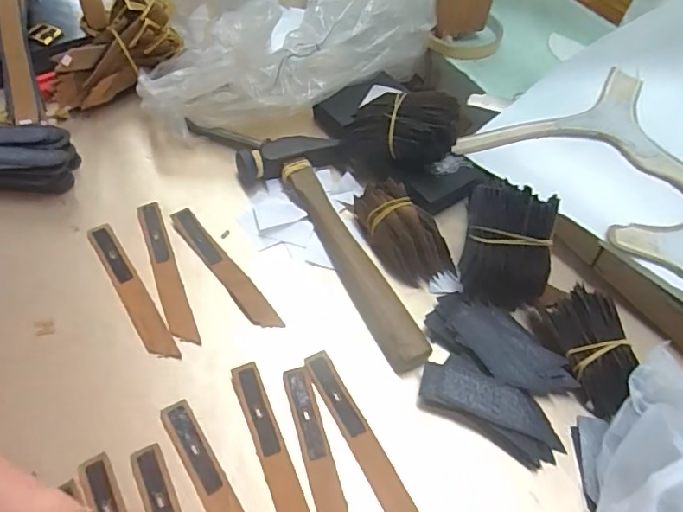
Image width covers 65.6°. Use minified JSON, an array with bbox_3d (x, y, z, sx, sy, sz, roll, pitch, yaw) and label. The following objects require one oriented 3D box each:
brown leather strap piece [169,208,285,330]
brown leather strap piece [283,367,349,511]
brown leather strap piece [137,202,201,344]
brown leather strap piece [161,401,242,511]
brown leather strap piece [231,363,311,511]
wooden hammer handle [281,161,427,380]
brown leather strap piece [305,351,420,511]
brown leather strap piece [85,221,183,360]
[{"bbox_3d":[-0.085,0.008,0.377,0.017,0.008,0.122,-33,61,-24],"label":"brown leather strap piece"},{"bbox_3d":[-0.011,0.121,0.299,0.017,0.004,0.124,-12,55,-12],"label":"brown leather strap piece"},{"bbox_3d":[-0.125,0.010,0.375,0.016,0.005,0.125,-17,57,-18],"label":"brown leather strap piece"},{"bbox_3d":[-0.066,0.133,0.287,0.016,0.004,0.125,-27,59,-21],"label":"brown leather strap piece"},{"bbox_3d":[-0.037,0.118,0.300,0.017,0.005,0.124,-18,57,-16],"label":"brown leather strap piece"},{"bbox_3d":[0.003,0.001,0.379,0.028,0.019,0.186,-20,57,-17],"label":"wooden hammer handle"},{"bbox_3d":[0.013,0.109,0.309,0.017,0.004,0.123,-23,58,-19],"label":"brown leather strap piece"},{"bbox_3d":[-0.145,0.023,0.364,0.018,0.006,0.123,-27,59,-21],"label":"brown leather strap piece"}]

